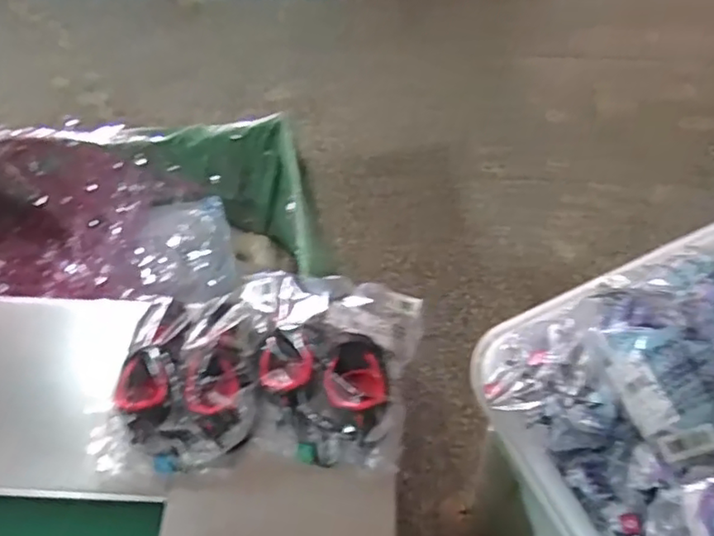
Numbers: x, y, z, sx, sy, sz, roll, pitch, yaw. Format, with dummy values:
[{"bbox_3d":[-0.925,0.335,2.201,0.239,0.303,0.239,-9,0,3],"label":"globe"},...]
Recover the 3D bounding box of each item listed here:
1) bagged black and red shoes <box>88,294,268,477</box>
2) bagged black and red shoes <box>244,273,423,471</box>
[{"bbox_3d":[-0.201,0.122,0.694,0.185,0.079,0.198,3,56,3],"label":"bagged black and red shoes"},{"bbox_3d":[-0.042,0.104,0.707,0.213,0.075,0.211,9,56,7],"label":"bagged black and red shoes"}]

